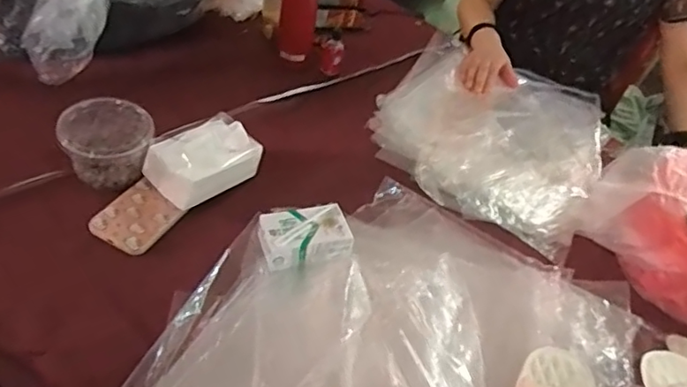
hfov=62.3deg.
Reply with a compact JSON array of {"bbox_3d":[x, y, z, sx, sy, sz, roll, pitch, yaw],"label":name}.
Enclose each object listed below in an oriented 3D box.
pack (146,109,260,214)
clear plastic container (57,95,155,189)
[{"bbox_3d":[-0.191,-0.048,0.784,0.088,0.076,0.138,35,46,21],"label":"pack"},{"bbox_3d":[-0.316,-0.069,0.761,0.114,0.068,0.101,-9,48,-23],"label":"clear plastic container"}]

